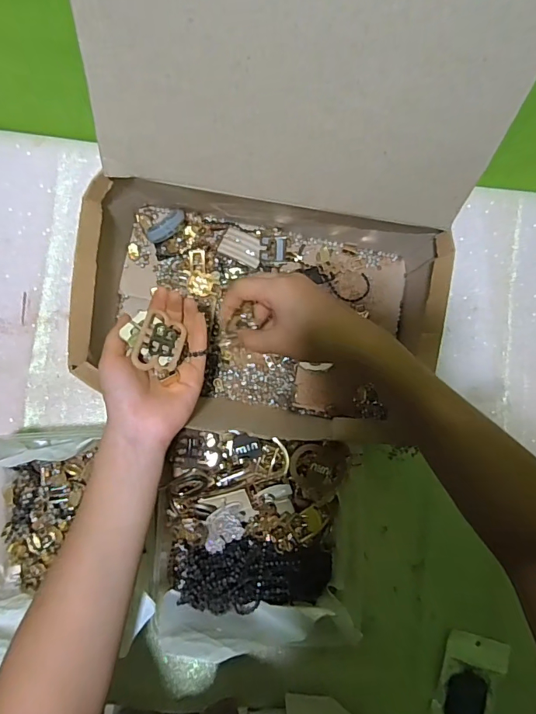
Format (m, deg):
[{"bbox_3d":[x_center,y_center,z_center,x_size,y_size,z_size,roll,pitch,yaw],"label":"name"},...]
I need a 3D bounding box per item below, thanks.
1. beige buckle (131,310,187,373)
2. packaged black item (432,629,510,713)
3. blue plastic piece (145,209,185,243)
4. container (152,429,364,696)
[{"bbox_3d":[-0.092,-0.011,0.381,0.038,0.008,0.048,27,64,-23],"label":"beige buckle"},{"bbox_3d":[0.216,0.345,0.475,0.056,0.016,0.093,20,86,0],"label":"packaged black item"},{"bbox_3d":[-0.114,-0.147,0.500,0.048,0.009,0.022,-38,88,-4],"label":"blue plastic piece"},{"bbox_3d":[-0.014,0.170,0.444,0.180,0.086,0.202,2,86,-2],"label":"container"}]

